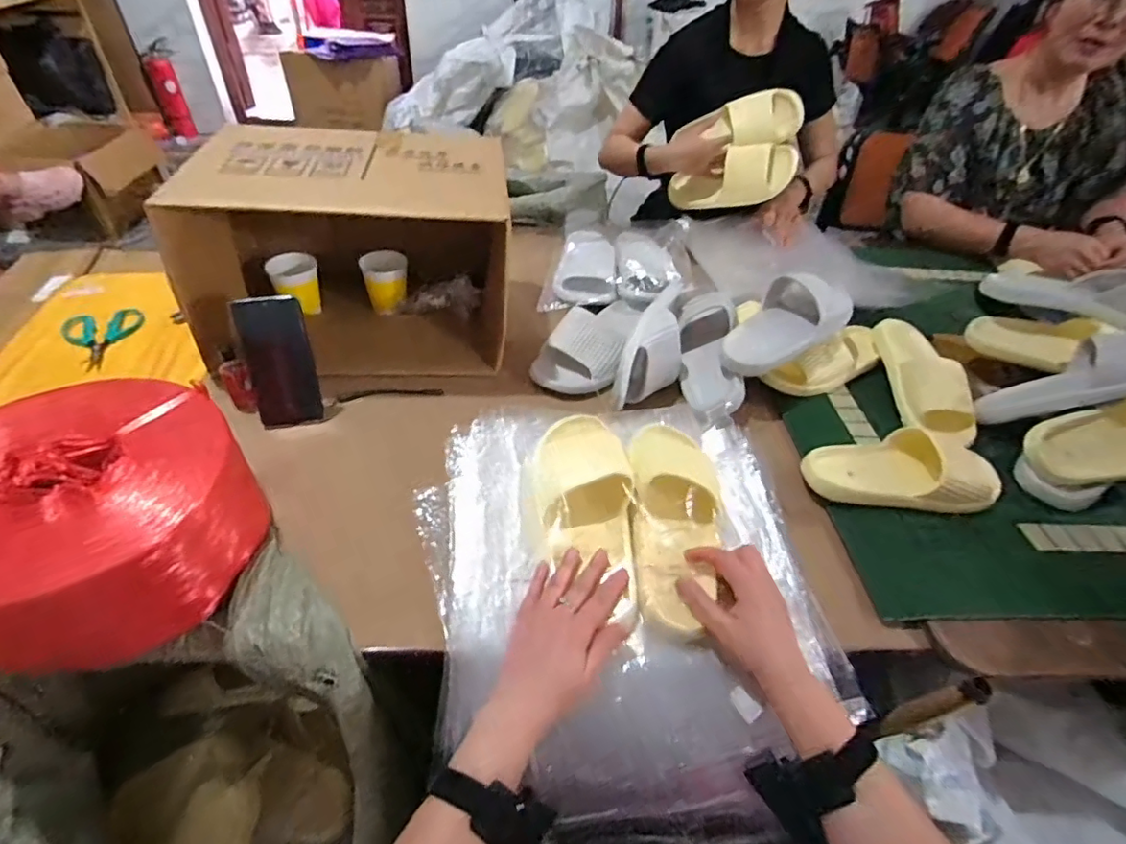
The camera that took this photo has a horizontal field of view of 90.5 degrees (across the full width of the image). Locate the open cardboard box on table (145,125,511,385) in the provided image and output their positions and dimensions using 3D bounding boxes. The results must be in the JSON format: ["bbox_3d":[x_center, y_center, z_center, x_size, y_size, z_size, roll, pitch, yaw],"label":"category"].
[{"bbox_3d":[-0.298,-0.254,0.839,0.418,0.260,0.297,-4,44,-8],"label":"open cardboard box on table"}]

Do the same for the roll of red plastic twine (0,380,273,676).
[{"bbox_3d":[-0.451,0.081,0.544,0.248,0.149,0.231,2,44,-2],"label":"roll of red plastic twine"}]

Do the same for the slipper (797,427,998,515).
[{"bbox_3d":[0.449,0.060,0.732,0.252,0.061,0.105,9,44,5],"label":"slipper"}]

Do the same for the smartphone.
[{"bbox_3d":[-0.358,-0.074,0.707,0.077,0.164,0.015,-8,22,-13],"label":"smartphone"}]

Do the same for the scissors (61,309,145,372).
[{"bbox_3d":[-0.699,-0.134,0.864,0.102,0.016,0.141,-31,54,-31],"label":"scissors"}]

